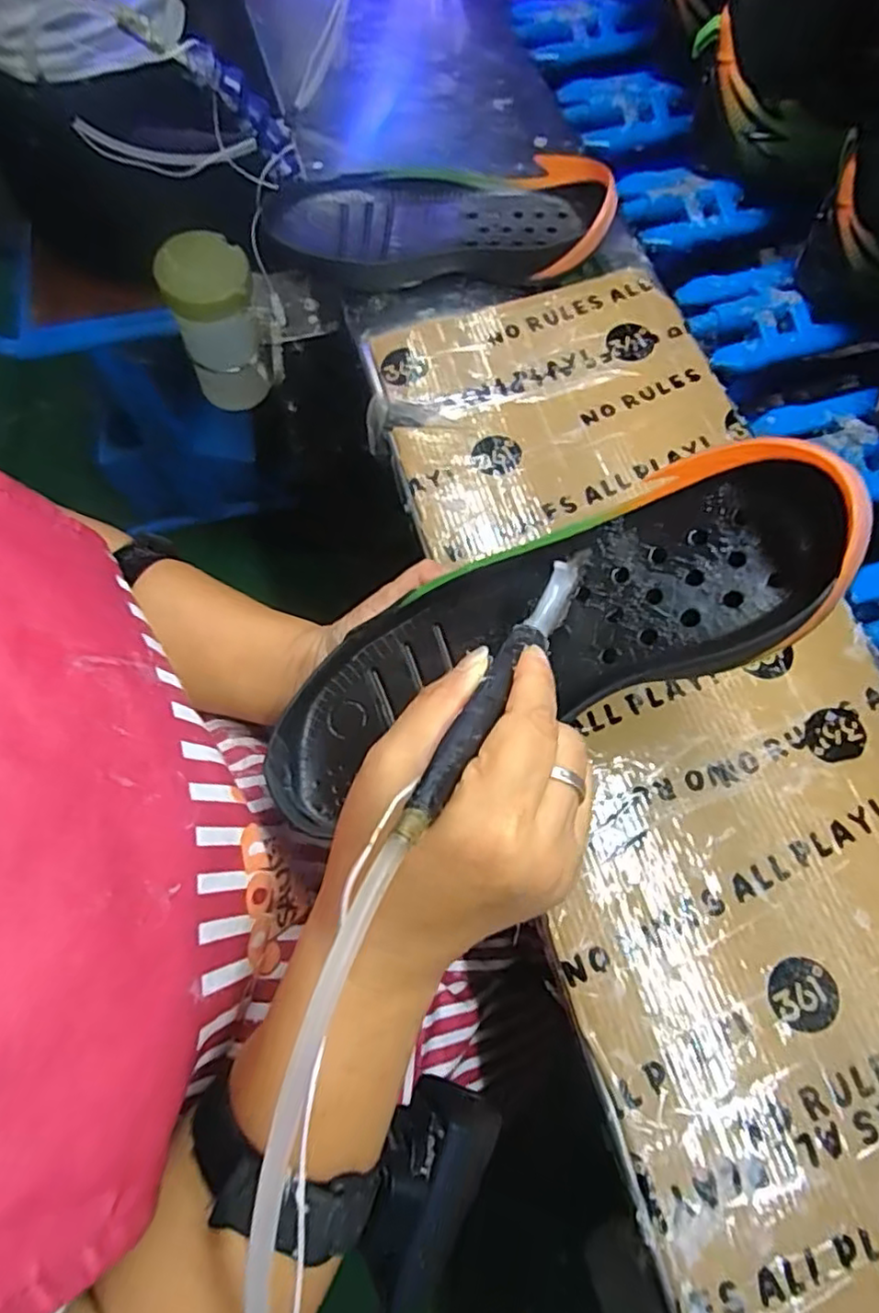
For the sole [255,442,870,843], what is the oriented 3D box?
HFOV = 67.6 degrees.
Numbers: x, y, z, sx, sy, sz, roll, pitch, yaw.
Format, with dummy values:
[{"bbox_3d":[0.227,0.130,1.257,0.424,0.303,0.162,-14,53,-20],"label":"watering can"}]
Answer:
[{"bbox_3d":[0.037,-0.006,0.286,0.259,0.044,0.093,-22,68,16],"label":"sole"}]

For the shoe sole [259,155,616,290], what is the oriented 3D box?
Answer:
[{"bbox_3d":[-0.004,-0.333,0.507,0.259,0.046,0.101,-1,69,2],"label":"shoe sole"}]

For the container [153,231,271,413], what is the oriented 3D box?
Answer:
[{"bbox_3d":[-0.195,-0.296,0.592,0.075,0.131,0.071,-16,69,-5],"label":"container"}]

